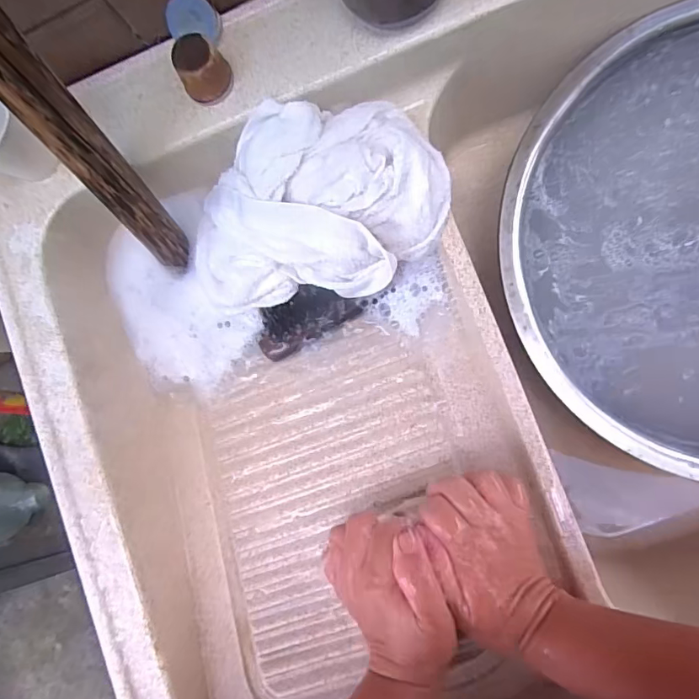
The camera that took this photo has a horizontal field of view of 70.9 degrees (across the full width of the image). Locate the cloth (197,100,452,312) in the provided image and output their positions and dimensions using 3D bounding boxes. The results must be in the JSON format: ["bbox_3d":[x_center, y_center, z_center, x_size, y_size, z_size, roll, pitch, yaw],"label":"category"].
[{"bbox_3d":[-0.033,-0.115,0.414,0.221,0.093,0.138,-11,90,7],"label":"cloth"}]

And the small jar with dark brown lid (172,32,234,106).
[{"bbox_3d":[-0.109,-0.206,0.360,0.034,0.036,0.037,0,91,7],"label":"small jar with dark brown lid"}]

